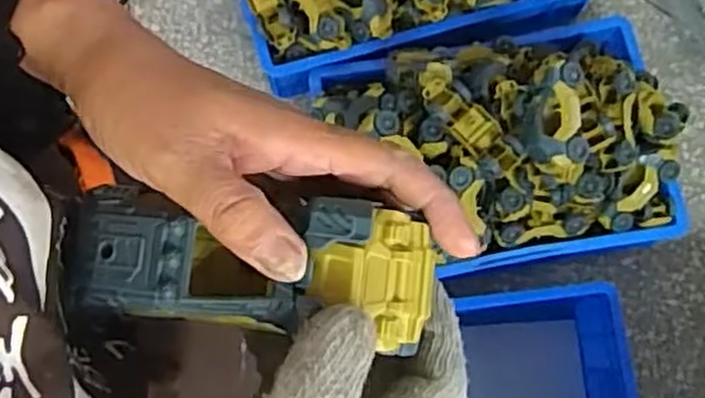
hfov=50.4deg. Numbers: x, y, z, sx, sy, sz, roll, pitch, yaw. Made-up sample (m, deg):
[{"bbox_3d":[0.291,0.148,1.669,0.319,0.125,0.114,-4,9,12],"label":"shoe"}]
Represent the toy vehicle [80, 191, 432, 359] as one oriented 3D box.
[{"bbox_3d":[-0.043,0.029,0.305,0.147,0.047,0.050,3,76,5],"label":"toy vehicle"}]

